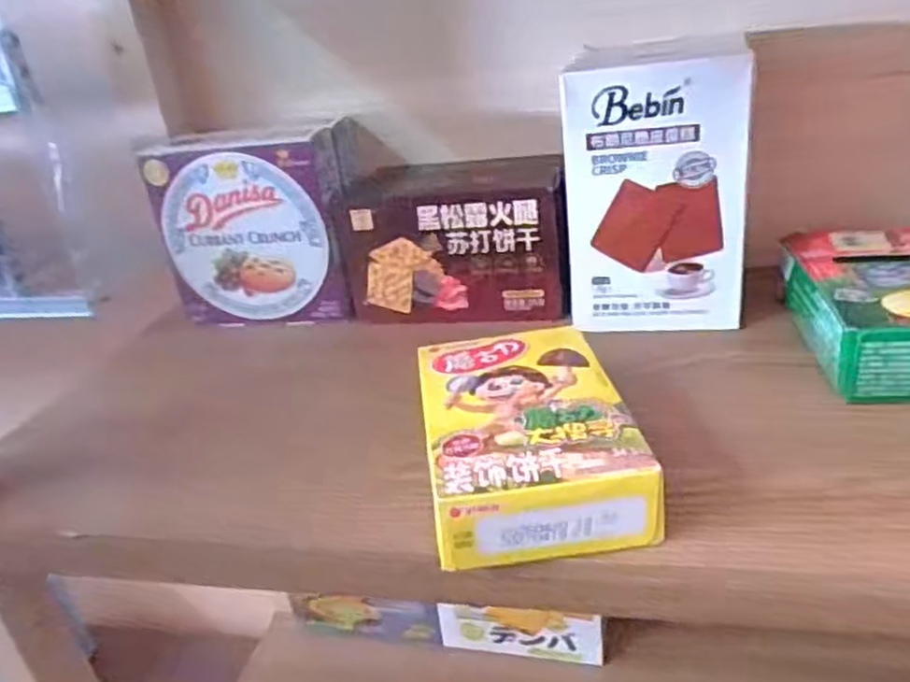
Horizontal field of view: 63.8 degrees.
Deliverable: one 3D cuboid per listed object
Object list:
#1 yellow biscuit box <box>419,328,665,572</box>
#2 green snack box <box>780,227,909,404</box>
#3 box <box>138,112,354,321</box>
[{"bbox_3d":[0.031,0.039,0.330,0.084,0.035,0.130,-8,25,-2],"label":"yellow biscuit box"},{"bbox_3d":[0.235,-0.019,0.389,0.102,0.041,0.136,1,26,16],"label":"green snack box"},{"bbox_3d":[-0.134,-0.081,0.515,0.124,0.126,0.068,-2,26,9],"label":"box"}]

